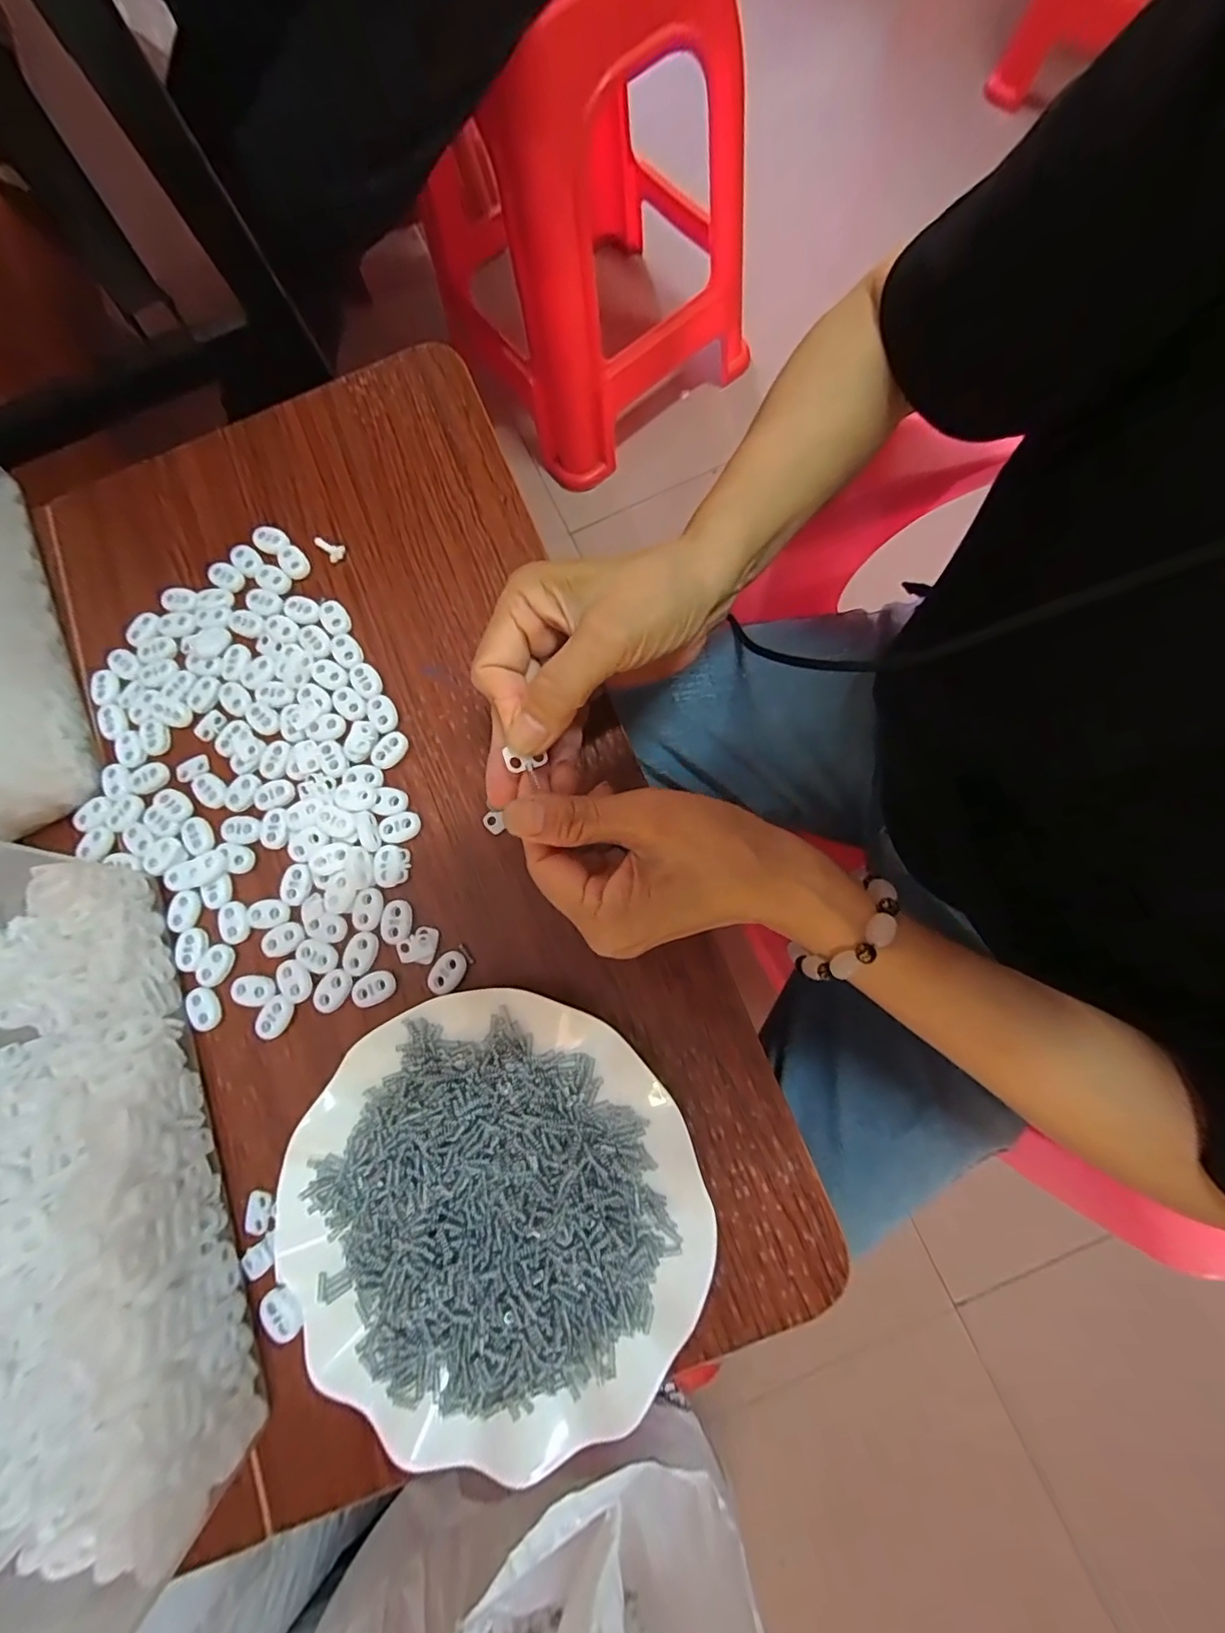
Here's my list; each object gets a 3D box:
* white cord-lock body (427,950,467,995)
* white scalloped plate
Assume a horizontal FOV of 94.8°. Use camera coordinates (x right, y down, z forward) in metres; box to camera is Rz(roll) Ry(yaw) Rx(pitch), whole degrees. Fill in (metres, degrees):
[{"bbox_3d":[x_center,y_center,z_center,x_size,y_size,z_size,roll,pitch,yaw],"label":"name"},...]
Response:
[{"bbox_3d":[-0.085,0.080,0.288,0.016,0.005,0.023,38,84,10],"label":"white cord-lock body"},{"bbox_3d":[-0.054,0.175,0.254,0.177,0.025,0.176,-1,79,4],"label":"white scalloped plate"}]

